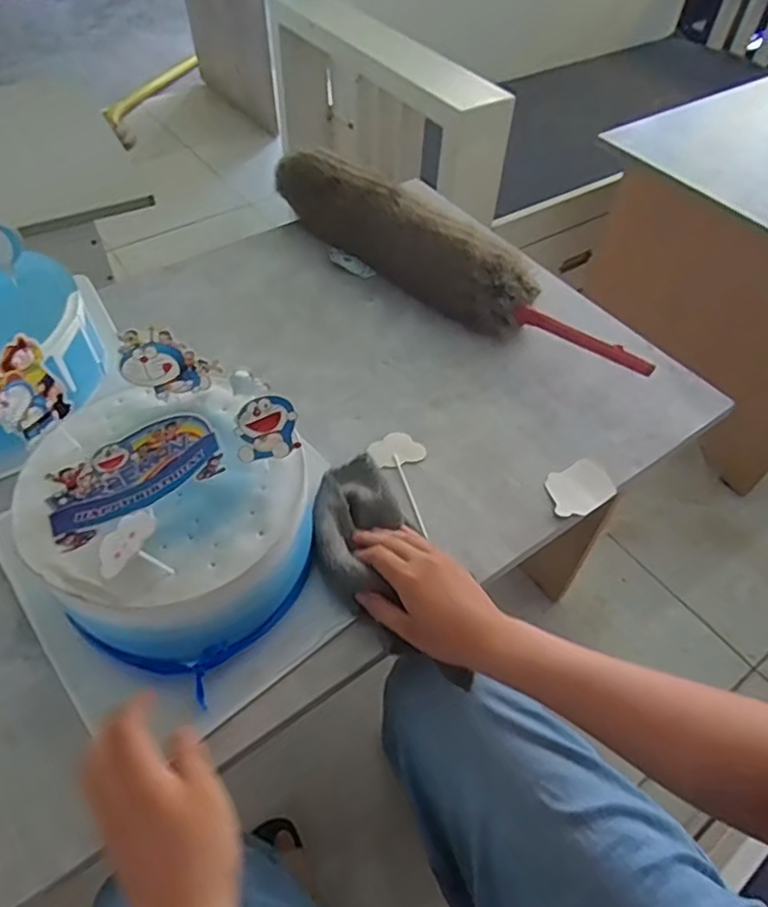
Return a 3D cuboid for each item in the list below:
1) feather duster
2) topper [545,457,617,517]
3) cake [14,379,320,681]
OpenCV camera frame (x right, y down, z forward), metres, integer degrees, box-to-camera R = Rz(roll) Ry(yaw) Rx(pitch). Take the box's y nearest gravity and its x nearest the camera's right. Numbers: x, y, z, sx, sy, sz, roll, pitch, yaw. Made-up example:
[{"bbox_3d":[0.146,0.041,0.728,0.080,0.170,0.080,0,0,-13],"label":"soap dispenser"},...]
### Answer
[{"bbox_3d":[0.067,-0.222,0.717,0.495,0.086,0.062,35,58,22],"label":"feather duster"},{"bbox_3d":[0.180,0.032,0.571,0.067,0.006,0.048,-22,58,-19],"label":"topper"},{"bbox_3d":[-0.153,0.028,0.447,0.174,0.186,0.188,-31,60,-25],"label":"cake"}]

